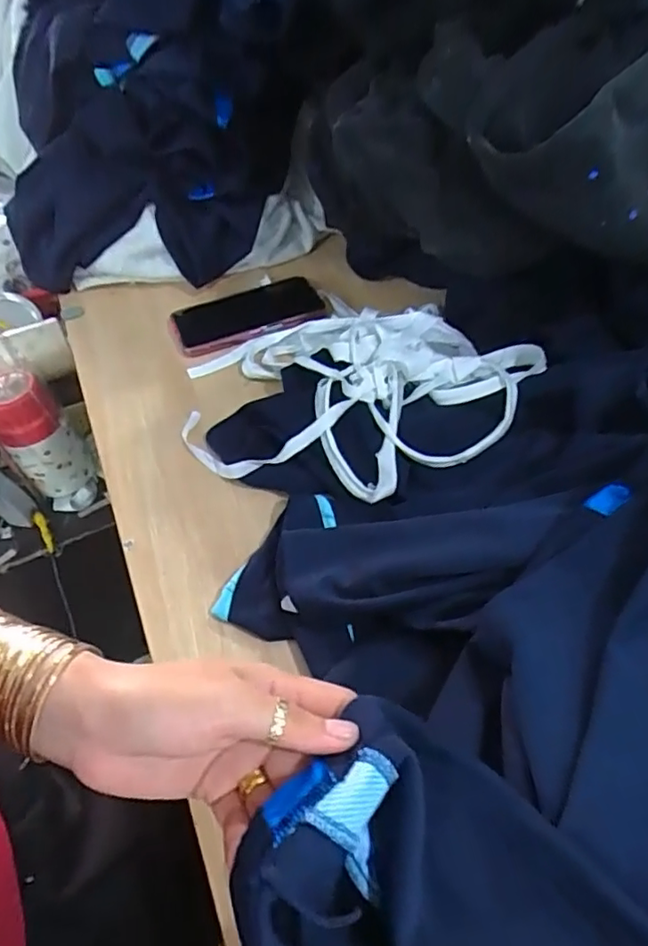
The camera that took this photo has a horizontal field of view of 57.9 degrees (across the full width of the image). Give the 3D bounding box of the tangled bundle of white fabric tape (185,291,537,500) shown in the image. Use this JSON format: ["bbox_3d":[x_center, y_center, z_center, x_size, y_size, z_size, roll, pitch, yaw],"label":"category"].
[{"bbox_3d":[0.026,-0.072,0.533,0.329,0.060,0.214,6,51,7],"label":"tangled bundle of white fabric tape"}]

